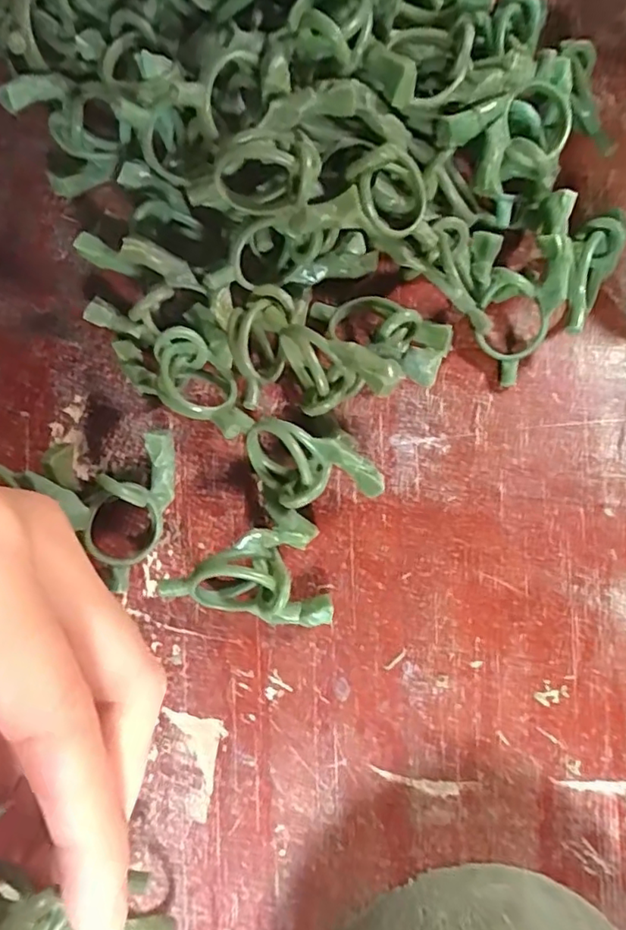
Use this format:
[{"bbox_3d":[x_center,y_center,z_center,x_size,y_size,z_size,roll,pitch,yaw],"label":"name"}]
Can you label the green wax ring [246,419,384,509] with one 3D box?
[{"bbox_3d":[-0.001,0.003,0.178,0.042,0.021,0.022,22,80,3],"label":"green wax ring"}]

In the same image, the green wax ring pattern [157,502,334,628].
[{"bbox_3d":[-0.016,0.029,0.173,0.049,0.023,0.034,15,80,2],"label":"green wax ring pattern"}]

